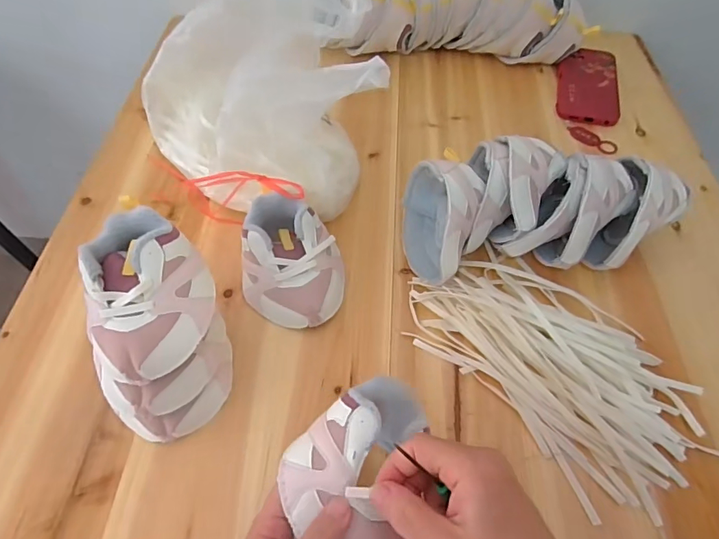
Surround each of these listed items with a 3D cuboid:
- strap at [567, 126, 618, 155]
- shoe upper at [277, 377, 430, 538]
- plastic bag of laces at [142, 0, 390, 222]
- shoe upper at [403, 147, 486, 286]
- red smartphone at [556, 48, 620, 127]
[{"bbox_3d":[0.304,-0.170,0.594,0.029,0.007,0.069,-39,64,-22],"label":"strap"},{"bbox_3d":[-0.005,0.136,0.309,0.092,0.039,0.127,7,57,6],"label":"shoe upper"},{"bbox_3d":[-0.107,-0.195,0.512,0.272,0.169,0.212,34,64,21],"label":"plastic bag of laces"},{"bbox_3d":[0.083,-0.056,0.465,0.069,0.089,0.131,2,57,2],"label":"shoe upper"},{"bbox_3d":[0.326,-0.266,0.649,0.082,0.016,0.162,11,58,8],"label":"red smartphone"}]

